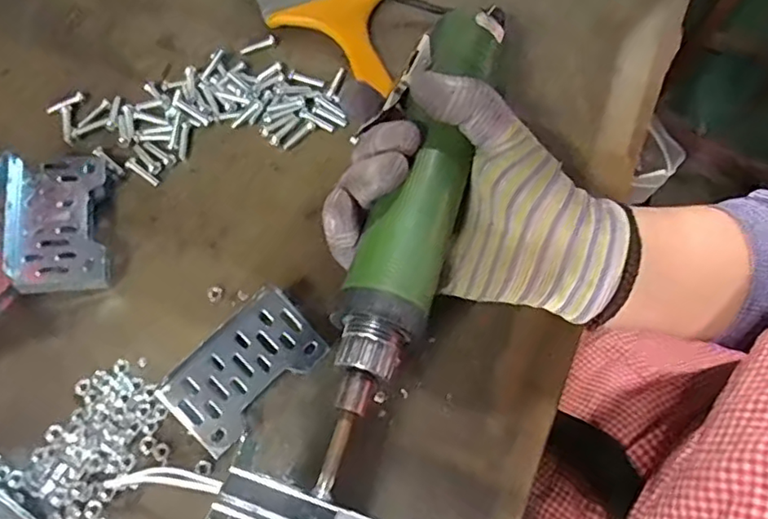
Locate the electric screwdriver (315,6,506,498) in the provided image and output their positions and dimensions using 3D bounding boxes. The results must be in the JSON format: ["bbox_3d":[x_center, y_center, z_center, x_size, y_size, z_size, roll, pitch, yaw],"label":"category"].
[{"bbox_3d":[0.015,-0.020,0.276,0.038,0.035,0.242,17,68,6],"label":"electric screwdriver"}]

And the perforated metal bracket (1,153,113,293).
[{"bbox_3d":[-0.180,-0.021,0.326,0.049,0.015,0.078,-3,70,-20],"label":"perforated metal bracket"}]

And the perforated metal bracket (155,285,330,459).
[{"bbox_3d":[-0.069,0.056,0.300,0.044,0.026,0.076,43,75,14],"label":"perforated metal bracket"}]

